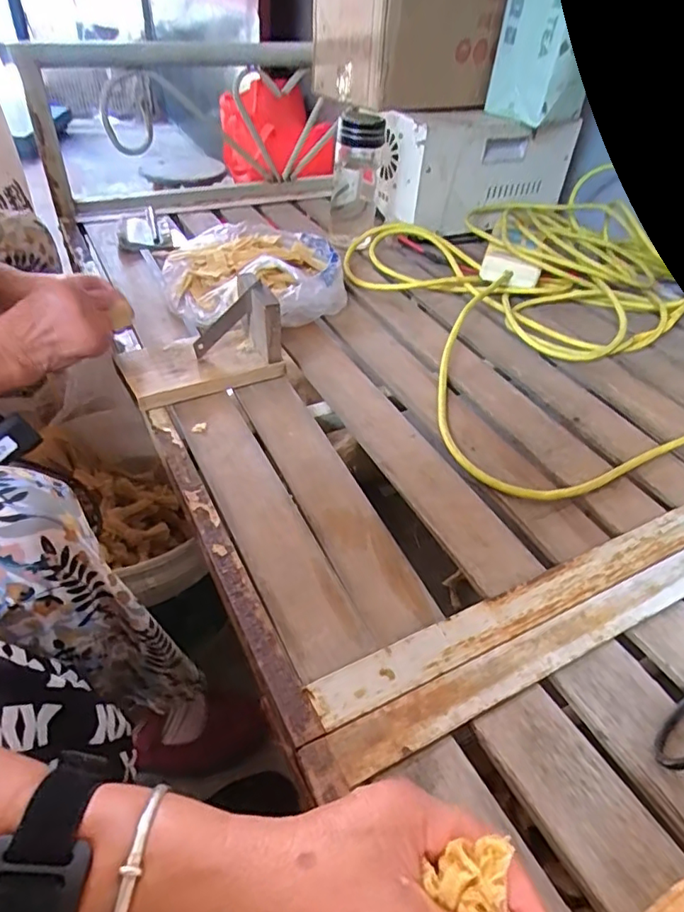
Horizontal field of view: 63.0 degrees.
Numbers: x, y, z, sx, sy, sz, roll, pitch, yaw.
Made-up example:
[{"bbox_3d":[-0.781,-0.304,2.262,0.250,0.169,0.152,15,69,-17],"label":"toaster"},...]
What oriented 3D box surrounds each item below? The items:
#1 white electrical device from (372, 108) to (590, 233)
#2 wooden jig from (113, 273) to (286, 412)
[{"bbox_3d":[0.219,-0.473,0.911,0.316,0.151,0.105,-16,48,-23],"label":"white electrical device"},{"bbox_3d":[-0.148,-0.117,0.577,0.160,0.085,0.083,-19,46,-23],"label":"wooden jig"}]

